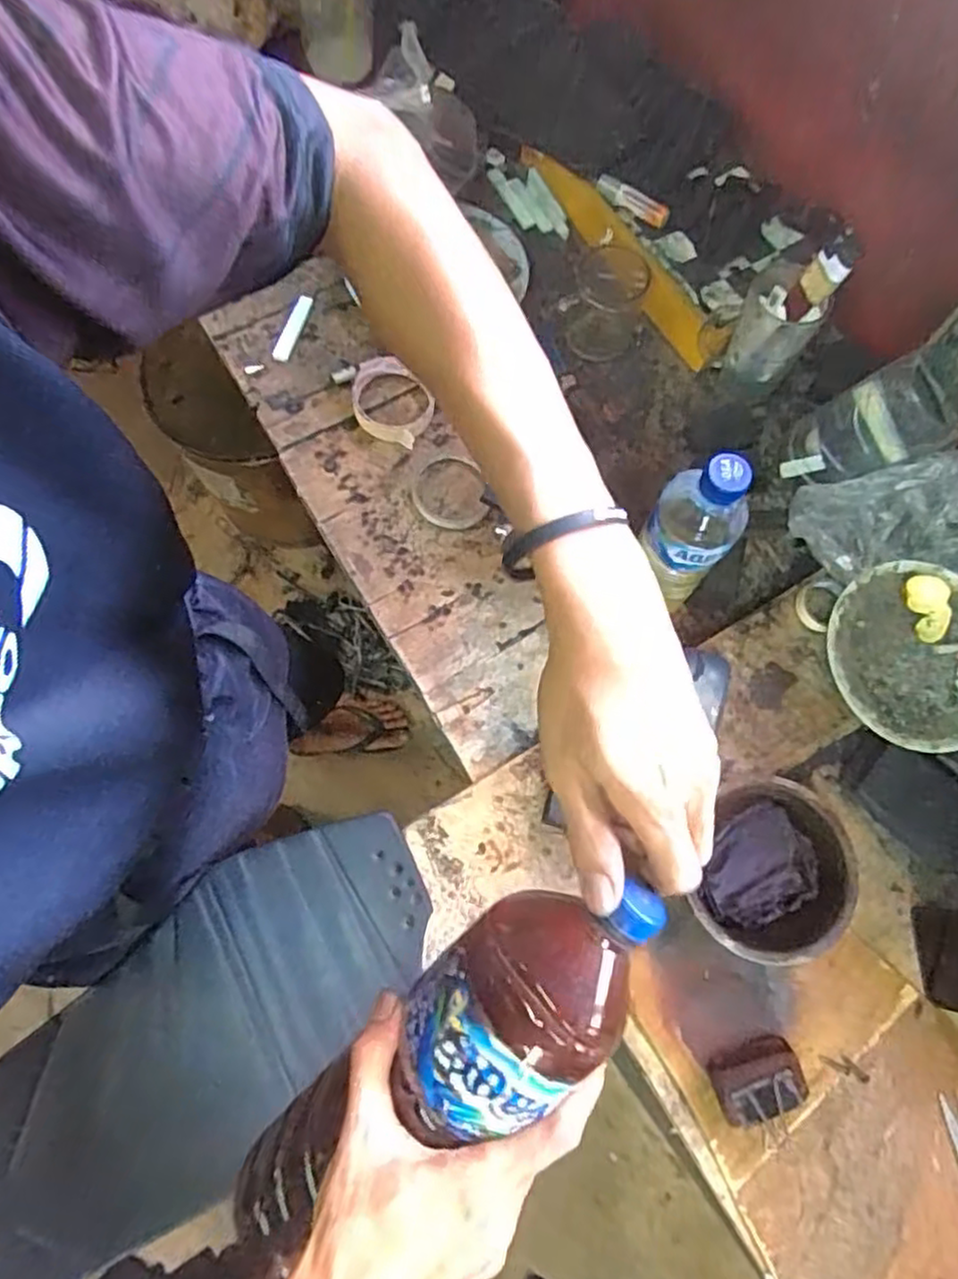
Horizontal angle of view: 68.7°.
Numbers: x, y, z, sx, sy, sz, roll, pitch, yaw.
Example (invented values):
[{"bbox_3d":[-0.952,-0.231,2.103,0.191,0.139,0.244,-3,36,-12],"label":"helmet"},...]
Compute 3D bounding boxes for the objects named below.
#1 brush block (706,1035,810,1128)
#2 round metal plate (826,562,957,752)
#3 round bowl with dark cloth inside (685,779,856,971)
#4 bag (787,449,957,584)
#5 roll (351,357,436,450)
[{"bbox_3d":[0.217,0.346,0.549,0.068,0.033,0.047,-14,74,-6],"label":"brush block"},{"bbox_3d":[0.403,0.013,0.638,0.167,0.018,0.162,1,73,-2],"label":"round metal plate"},{"bbox_3d":[0.240,0.192,0.585,0.135,0.049,0.142,21,74,4],"label":"round bowl with dark cloth inside"},{"bbox_3d":[0.398,-0.111,0.637,0.222,0.087,0.094,-4,73,-3],"label":"bag"},{"bbox_3d":[-0.092,-0.247,0.725,0.092,0.016,0.079,29,74,6],"label":"roll"}]

